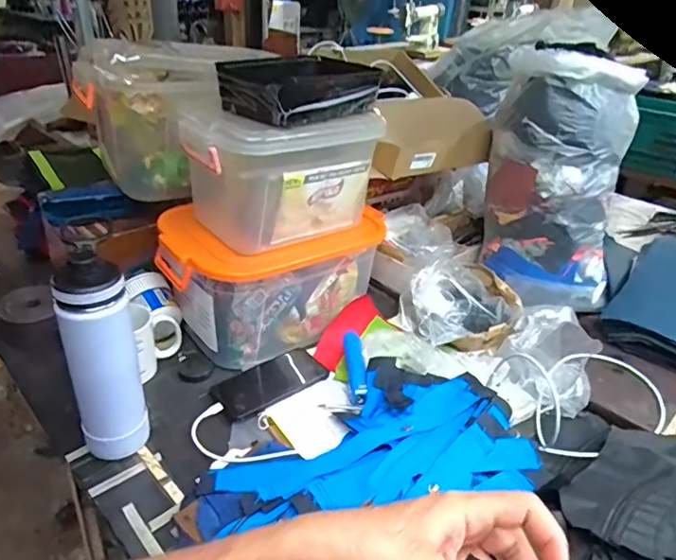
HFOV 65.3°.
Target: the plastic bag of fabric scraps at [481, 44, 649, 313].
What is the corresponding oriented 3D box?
[{"bbox_3d":[0.365,-0.162,0.881,0.229,0.379,0.161,12,32,16],"label":"plastic bag of fabric scraps"}]

